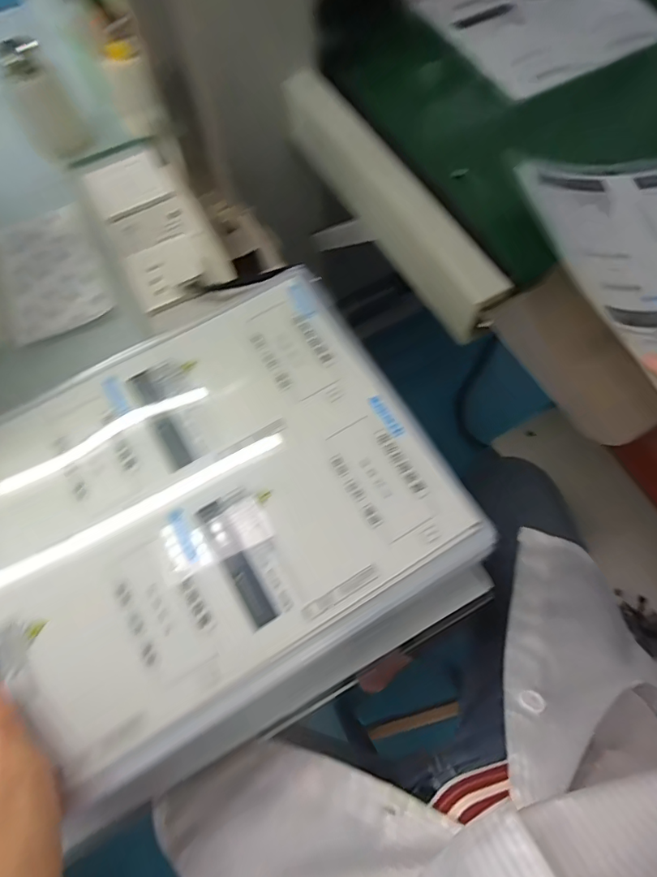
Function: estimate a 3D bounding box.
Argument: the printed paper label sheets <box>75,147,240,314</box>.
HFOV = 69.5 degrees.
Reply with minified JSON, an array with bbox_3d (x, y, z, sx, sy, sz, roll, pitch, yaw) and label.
[{"bbox_3d":[-0.199,-0.247,0.554,0.105,0.025,0.225,-26,70,-14],"label":"printed paper label sheets"}]

